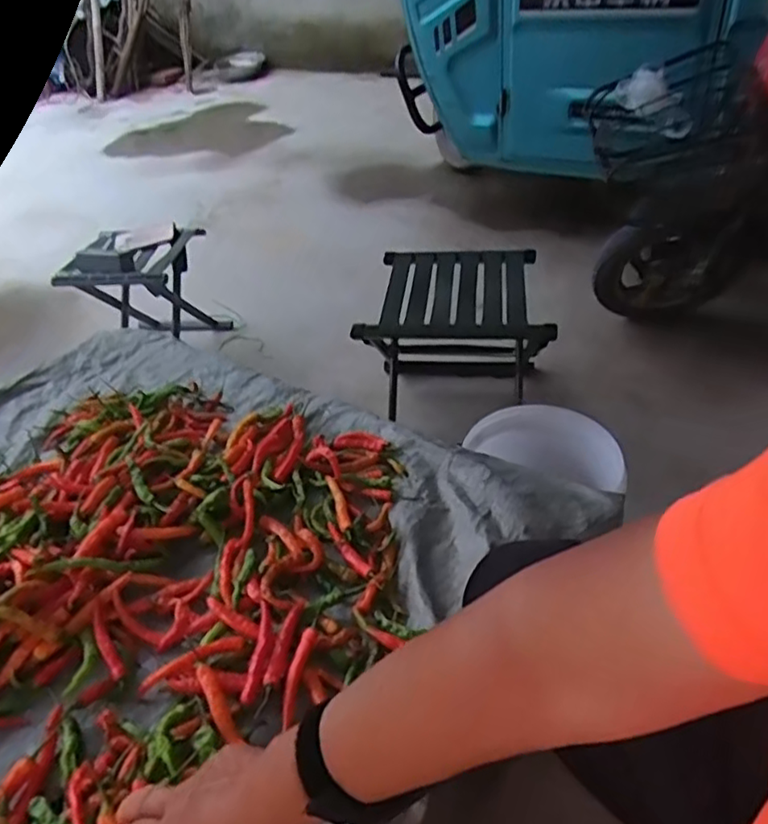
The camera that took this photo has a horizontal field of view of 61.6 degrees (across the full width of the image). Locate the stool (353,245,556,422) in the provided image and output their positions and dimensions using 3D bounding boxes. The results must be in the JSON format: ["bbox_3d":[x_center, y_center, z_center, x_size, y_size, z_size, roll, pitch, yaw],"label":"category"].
[{"bbox_3d":[0.158,-0.137,1.420,0.366,0.326,0.308,-1,41,7],"label":"stool"}]

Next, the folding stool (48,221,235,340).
[{"bbox_3d":[-0.618,-0.296,1.701,0.291,0.327,0.246,2,41,10],"label":"folding stool"}]

